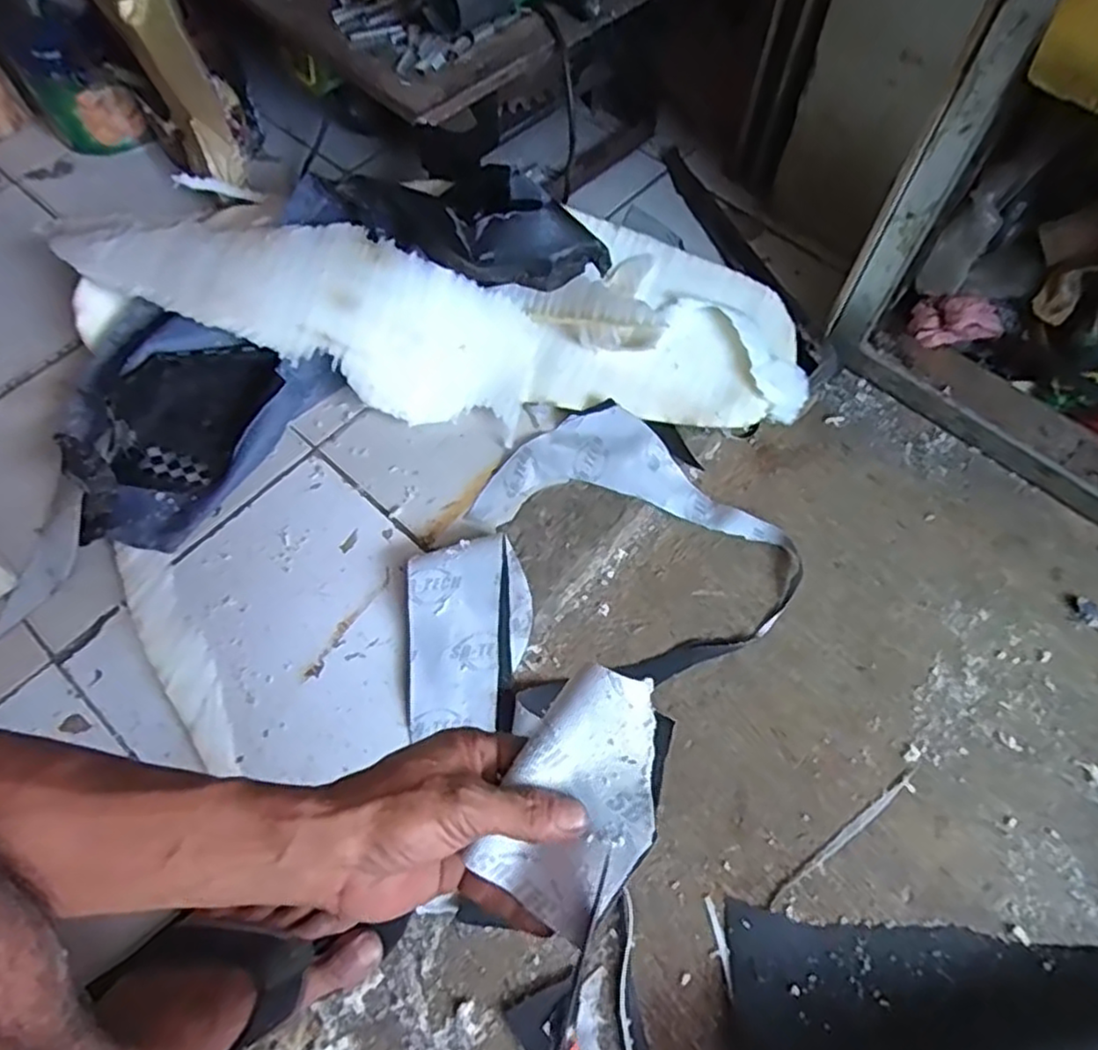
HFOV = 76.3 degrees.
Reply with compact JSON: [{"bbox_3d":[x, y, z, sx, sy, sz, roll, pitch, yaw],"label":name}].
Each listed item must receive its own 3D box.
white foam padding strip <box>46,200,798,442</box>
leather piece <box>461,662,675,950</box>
[{"bbox_3d":[-0.116,-0.230,0.748,0.777,0.097,0.234,2,64,0],"label":"white foam padding strip"},{"bbox_3d":[0.019,0.137,0.357,0.072,0.034,0.117,25,66,11],"label":"leather piece"}]

